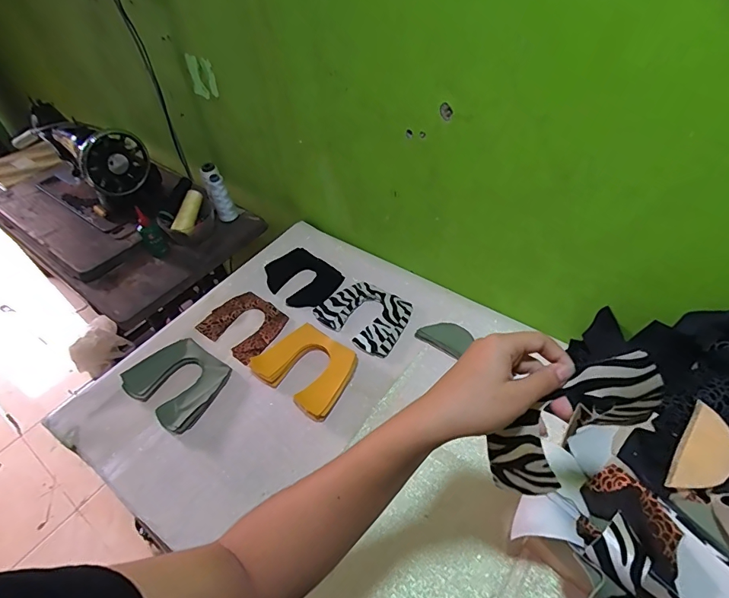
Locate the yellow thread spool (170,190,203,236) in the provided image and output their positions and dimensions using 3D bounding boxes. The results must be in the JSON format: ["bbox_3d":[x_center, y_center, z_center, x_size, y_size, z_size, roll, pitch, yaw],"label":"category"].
[{"bbox_3d":[-0.395,-0.195,0.966,0.042,0.037,0.114,5,63,10],"label":"yellow thread spool"}]

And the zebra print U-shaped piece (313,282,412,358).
[{"bbox_3d":[0.003,0.026,0.790,0.161,0.010,0.125,29,58,27],"label":"zebra print U-shaped piece"}]

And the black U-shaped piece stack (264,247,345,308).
[{"bbox_3d":[-0.126,-0.042,0.872,0.157,0.013,0.120,33,60,29],"label":"black U-shaped piece stack"}]

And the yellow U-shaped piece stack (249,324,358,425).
[{"bbox_3d":[-0.093,0.112,0.713,0.159,0.023,0.124,29,58,27],"label":"yellow U-shaped piece stack"}]

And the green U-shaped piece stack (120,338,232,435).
[{"bbox_3d":[-0.309,0.134,0.716,0.149,0.028,0.128,28,58,27],"label":"green U-shaped piece stack"}]

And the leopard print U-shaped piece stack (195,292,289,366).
[{"bbox_3d":[-0.222,0.047,0.803,0.139,0.014,0.120,29,58,27],"label":"leopard print U-shaped piece stack"}]

